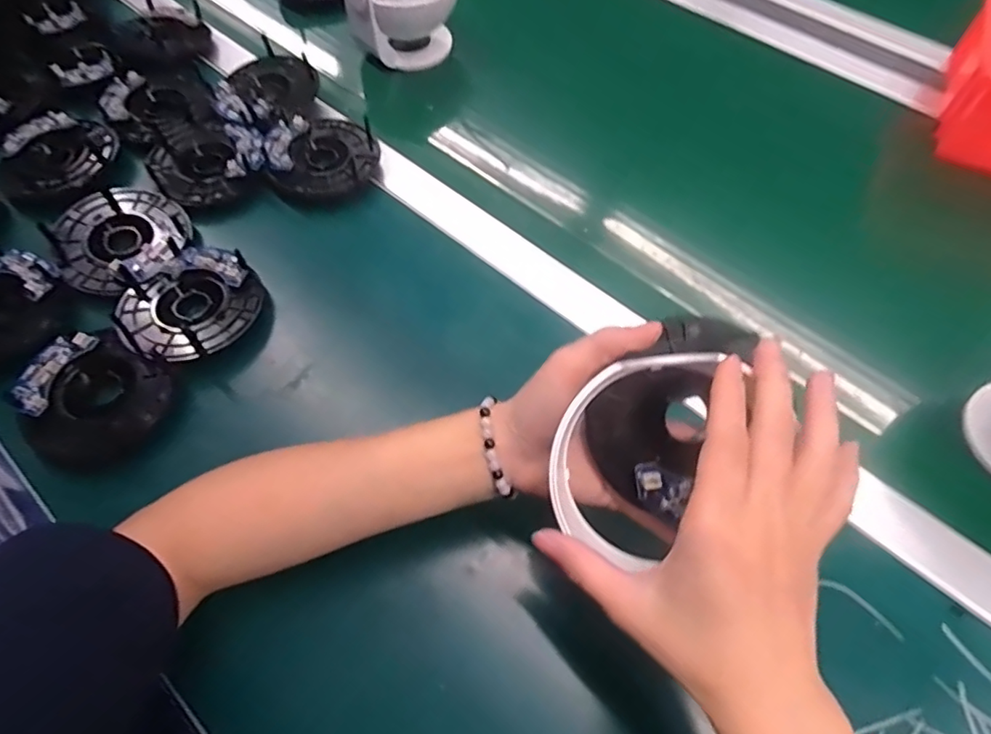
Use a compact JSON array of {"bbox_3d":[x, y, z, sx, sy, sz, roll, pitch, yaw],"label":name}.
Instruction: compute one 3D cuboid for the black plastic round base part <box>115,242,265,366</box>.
[{"bbox_3d":[-0.234,-0.046,0.430,0.090,0.029,0.100,37,68,19],"label":"black plastic round base part"}]

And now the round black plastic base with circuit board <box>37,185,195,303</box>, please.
[{"bbox_3d":[-0.304,-0.104,0.452,0.097,0.015,0.114,-40,68,-19],"label":"round black plastic base with circuit board"}]

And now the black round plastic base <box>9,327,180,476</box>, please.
[{"bbox_3d":[-0.282,0.022,0.386,0.093,0.023,0.086,0,61,0],"label":"black round plastic base"}]

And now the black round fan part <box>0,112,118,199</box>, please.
[{"bbox_3d":[-0.405,-0.193,0.515,0.099,0.032,0.077,-41,79,-15],"label":"black round fan part"}]

